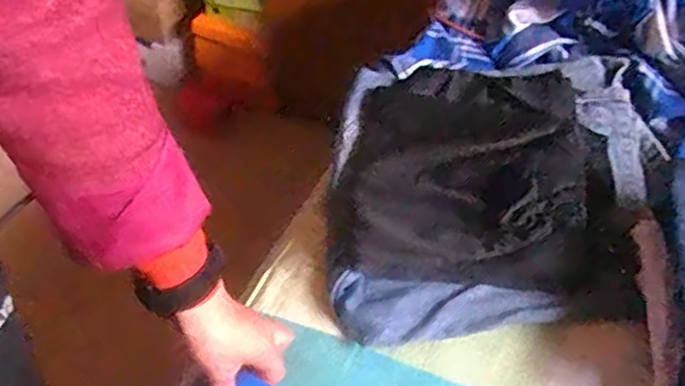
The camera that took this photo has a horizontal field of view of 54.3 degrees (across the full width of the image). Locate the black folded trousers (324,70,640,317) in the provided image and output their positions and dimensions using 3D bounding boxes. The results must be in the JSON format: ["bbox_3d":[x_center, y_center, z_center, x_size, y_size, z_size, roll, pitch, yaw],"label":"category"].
[{"bbox_3d":[0.143,-0.032,0.695,0.276,0.045,0.312,9,49,7],"label":"black folded trousers"}]

